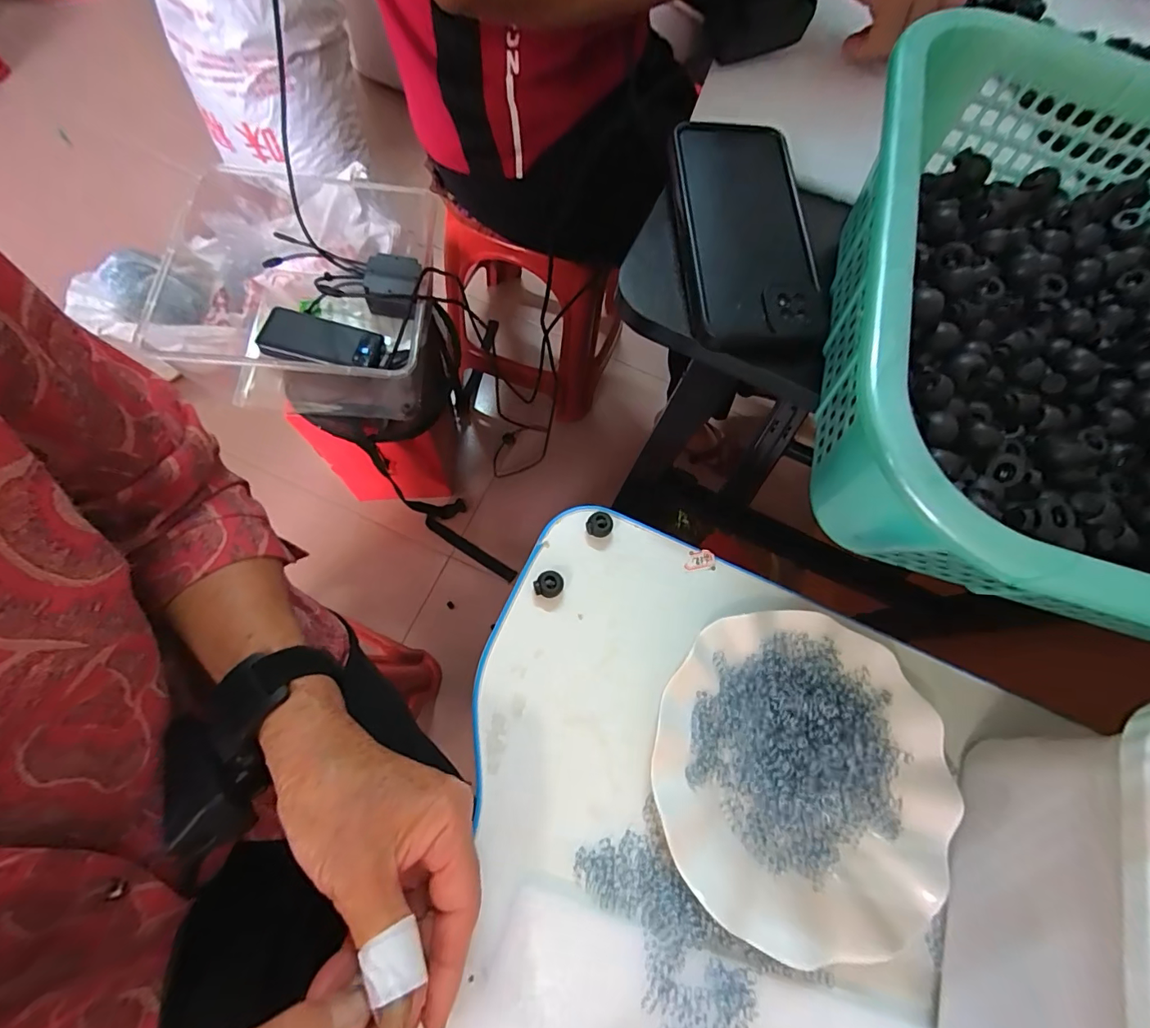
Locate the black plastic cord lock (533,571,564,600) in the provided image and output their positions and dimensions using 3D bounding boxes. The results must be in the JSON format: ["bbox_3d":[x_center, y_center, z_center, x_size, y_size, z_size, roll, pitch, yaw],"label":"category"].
[{"bbox_3d":[-0.017,0.048,0.325,0.019,0.011,0.017,14,70,-2],"label":"black plastic cord lock"}]

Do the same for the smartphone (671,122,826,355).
[{"bbox_3d":[0.103,-0.177,0.295,0.081,0.010,0.165,0,71,-7],"label":"smartphone"}]

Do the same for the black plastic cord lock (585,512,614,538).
[{"bbox_3d":[0.017,0.009,0.341,0.018,0.012,0.015,12,70,-3],"label":"black plastic cord lock"}]

